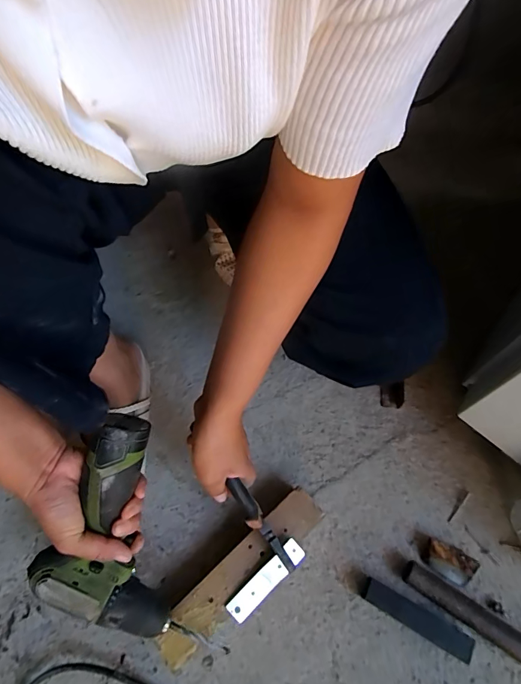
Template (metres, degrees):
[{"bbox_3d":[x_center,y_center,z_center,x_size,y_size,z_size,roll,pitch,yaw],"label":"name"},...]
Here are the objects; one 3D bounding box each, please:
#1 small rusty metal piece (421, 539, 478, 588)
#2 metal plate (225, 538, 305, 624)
[{"bbox_3d":[0.229,0.269,0.478,0.058,0.017,0.036,26,64,13],"label":"small rusty metal piece"},{"bbox_3d":[0.007,0.268,0.441,0.101,0.006,0.026,-41,85,-12],"label":"metal plate"}]

